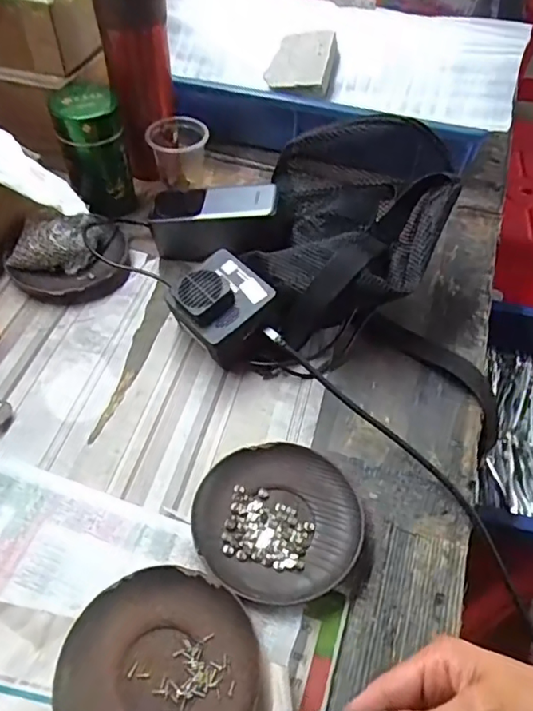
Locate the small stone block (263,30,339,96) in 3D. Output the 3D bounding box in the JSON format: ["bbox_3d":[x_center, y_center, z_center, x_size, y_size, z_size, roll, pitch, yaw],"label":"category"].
[{"bbox_3d":[0.040,-0.336,0.624,0.075,0.067,0.028,14,15,10],"label":"small stone block"}]

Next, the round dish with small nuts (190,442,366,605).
[{"bbox_3d":[0.008,0.117,0.390,0.117,0.014,0.111,1,50,-1],"label":"round dish with small nuts"}]

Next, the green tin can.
[{"bbox_3d":[-0.179,-0.212,0.568,0.062,0.118,0.061,1,50,-1],"label":"green tin can"}]

